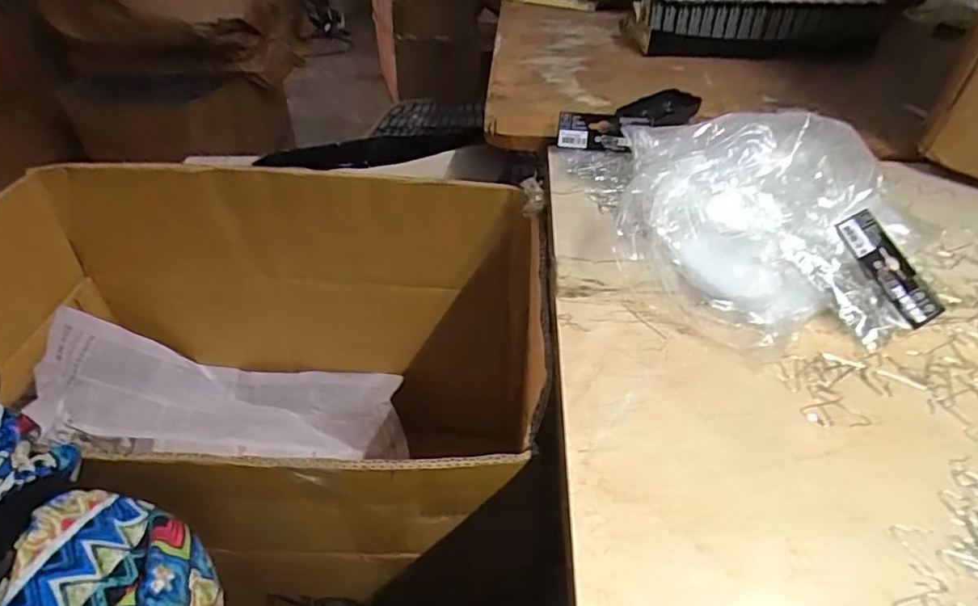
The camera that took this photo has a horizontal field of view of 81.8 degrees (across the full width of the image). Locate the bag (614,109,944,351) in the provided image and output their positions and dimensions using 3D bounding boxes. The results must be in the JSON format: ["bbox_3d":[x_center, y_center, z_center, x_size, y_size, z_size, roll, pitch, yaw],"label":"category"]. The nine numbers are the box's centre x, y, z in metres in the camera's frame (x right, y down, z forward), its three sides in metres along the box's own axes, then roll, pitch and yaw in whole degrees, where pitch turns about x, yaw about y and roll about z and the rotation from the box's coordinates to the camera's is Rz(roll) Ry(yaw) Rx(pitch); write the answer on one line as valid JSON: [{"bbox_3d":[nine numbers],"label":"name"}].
[{"bbox_3d":[0.233,-0.076,0.480,0.273,0.089,0.254,13,43,13],"label":"bag"}]

